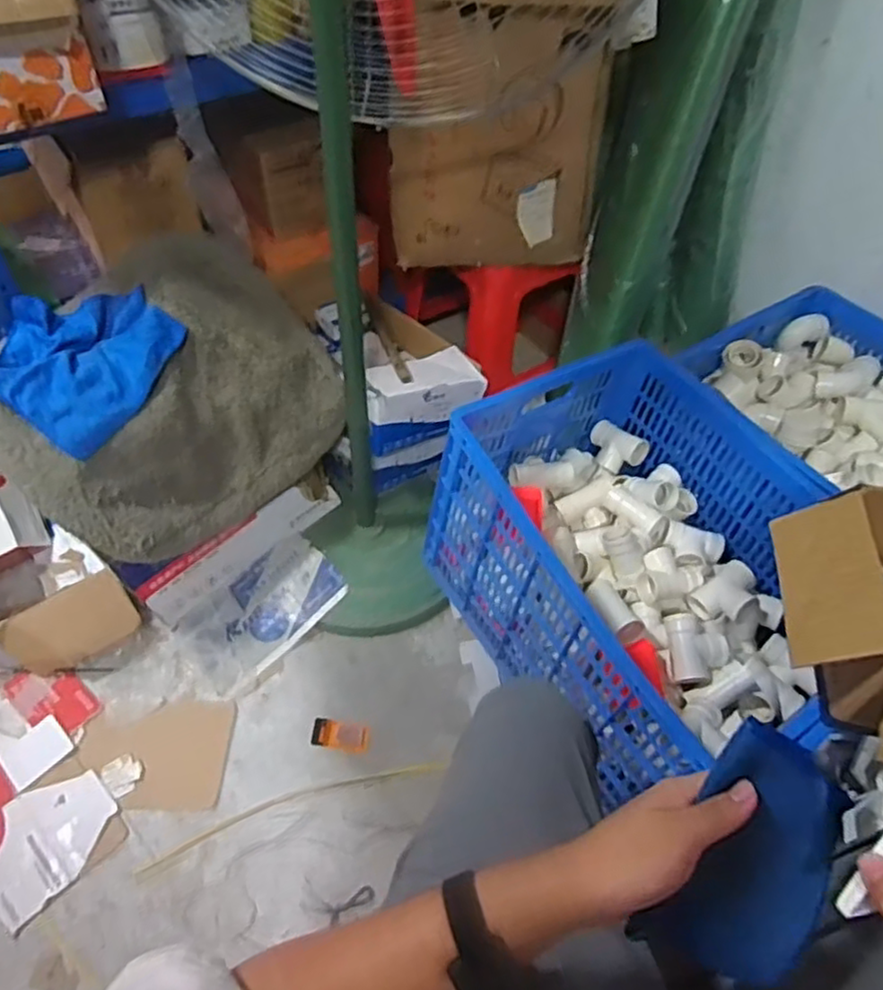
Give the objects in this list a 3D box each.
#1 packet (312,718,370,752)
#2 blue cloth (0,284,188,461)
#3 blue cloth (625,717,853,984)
[{"bbox_3d":[-0.179,0.429,1.243,0.101,0.007,0.050,8,50,3],"label":"packet"},{"bbox_3d":[-0.577,-0.223,1.118,0.244,0.061,0.280,33,62,5],"label":"blue cloth"},{"bbox_3d":[0.201,0.227,0.432,0.123,0.024,0.146,29,93,-16],"label":"blue cloth"}]

